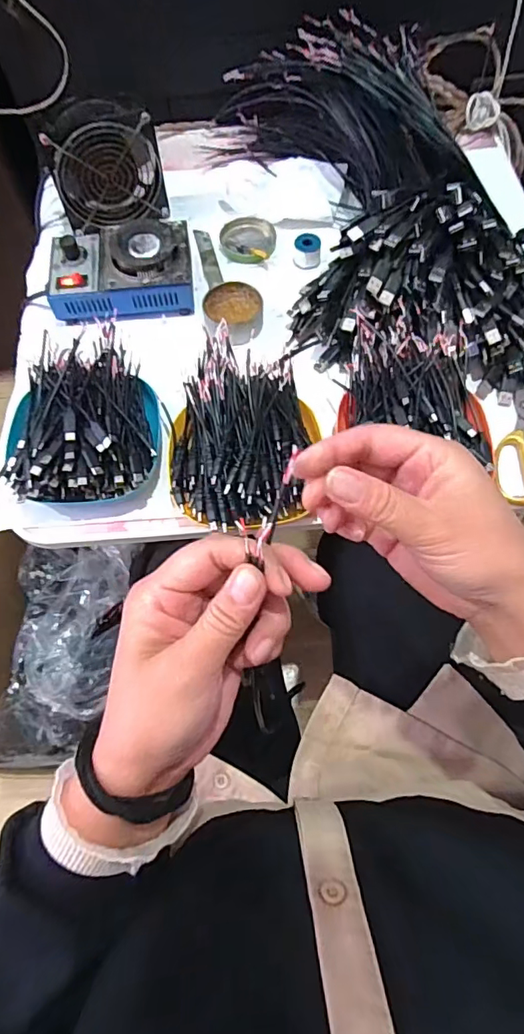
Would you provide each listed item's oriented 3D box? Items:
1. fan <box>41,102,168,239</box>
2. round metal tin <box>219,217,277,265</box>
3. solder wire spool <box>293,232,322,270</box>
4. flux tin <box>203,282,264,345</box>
[{"bbox_3d":[-0.177,-0.395,0.583,0.121,0.116,0.061,-19,61,-9],"label":"fan"},{"bbox_3d":[-0.017,-0.331,0.612,0.064,0.010,0.065,-1,68,1],"label":"round metal tin"},{"bbox_3d":[0.052,-0.303,0.586,0.029,0.020,0.030,-1,68,1],"label":"solder wire spool"},{"bbox_3d":[-0.030,-0.217,0.558,0.062,0.026,0.075,-4,68,0],"label":"flux tin"}]

